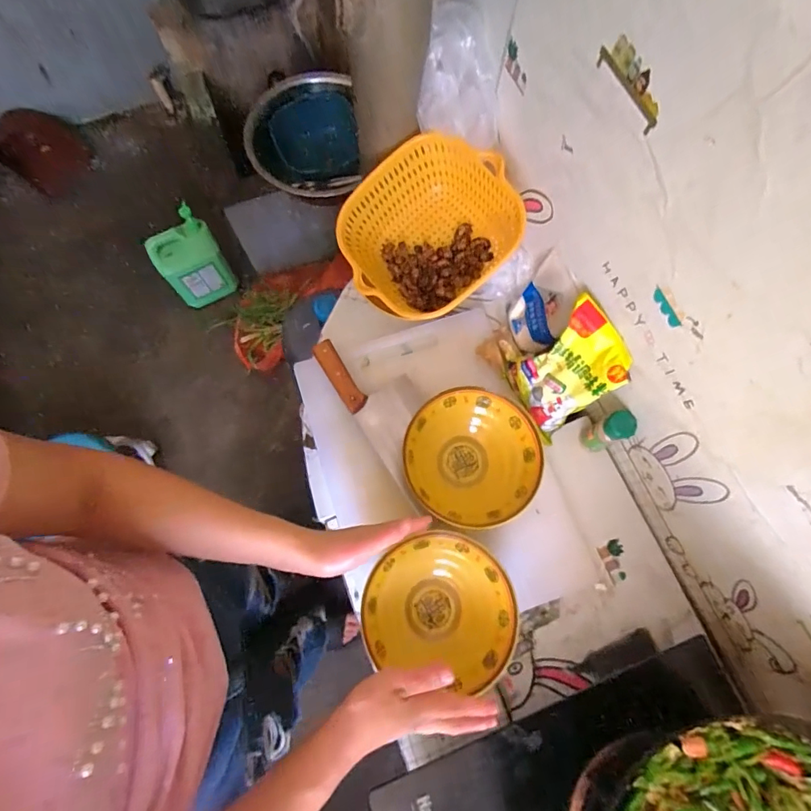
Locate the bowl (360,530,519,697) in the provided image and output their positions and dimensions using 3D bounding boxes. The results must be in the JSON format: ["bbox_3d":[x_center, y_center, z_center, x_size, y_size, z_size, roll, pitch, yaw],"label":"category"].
[{"bbox_3d":[0.041,0.257,0.575,0.182,0.059,0.177,0,74,-1],"label":"bowl"}]

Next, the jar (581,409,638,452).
[{"bbox_3d":[0.286,0.037,0.636,0.043,0.106,0.036,-22,75,-7],"label":"jar"}]

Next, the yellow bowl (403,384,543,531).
[{"bbox_3d":[0.091,0.071,0.622,0.174,0.064,0.186,0,74,-1],"label":"yellow bowl"}]

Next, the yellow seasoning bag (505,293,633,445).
[{"bbox_3d":[0.220,-0.048,0.626,0.043,0.174,0.128,-10,66,-46],"label":"yellow seasoning bag"}]

